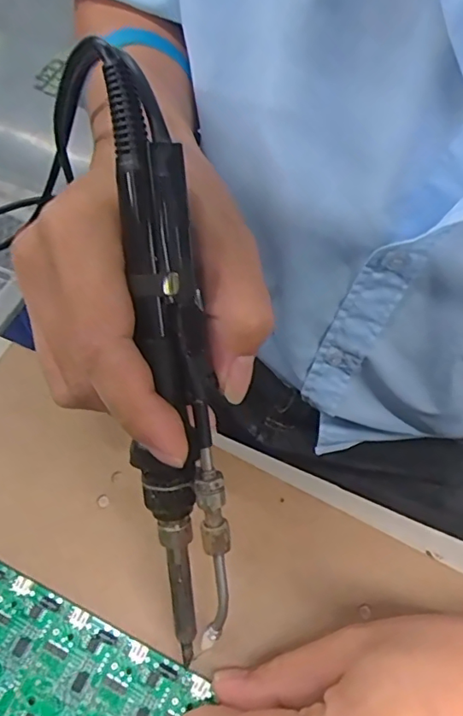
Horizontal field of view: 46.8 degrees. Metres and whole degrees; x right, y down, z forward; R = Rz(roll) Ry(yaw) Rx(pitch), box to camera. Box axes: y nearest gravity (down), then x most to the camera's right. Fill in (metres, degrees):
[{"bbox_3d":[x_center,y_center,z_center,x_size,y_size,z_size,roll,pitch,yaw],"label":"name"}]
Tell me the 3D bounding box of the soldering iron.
[{"bbox_3d":[-0.020,0.006,0.182,0.027,0.024,0.193,-6,100,-7],"label":"soldering iron"}]

